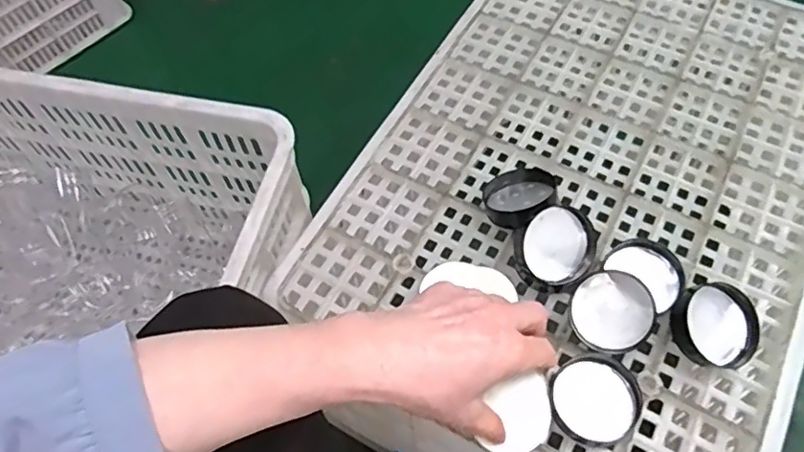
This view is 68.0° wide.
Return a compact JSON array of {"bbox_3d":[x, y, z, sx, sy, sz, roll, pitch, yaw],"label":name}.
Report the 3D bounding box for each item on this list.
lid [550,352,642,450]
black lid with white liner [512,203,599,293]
[{"bbox_3d":[0.148,0.132,0.458,0.062,0.022,0.067,-2,59,3],"label":"lid"},{"bbox_3d":[0.129,0.018,0.506,0.069,0.026,0.063,0,96,0],"label":"black lid with white liner"}]

